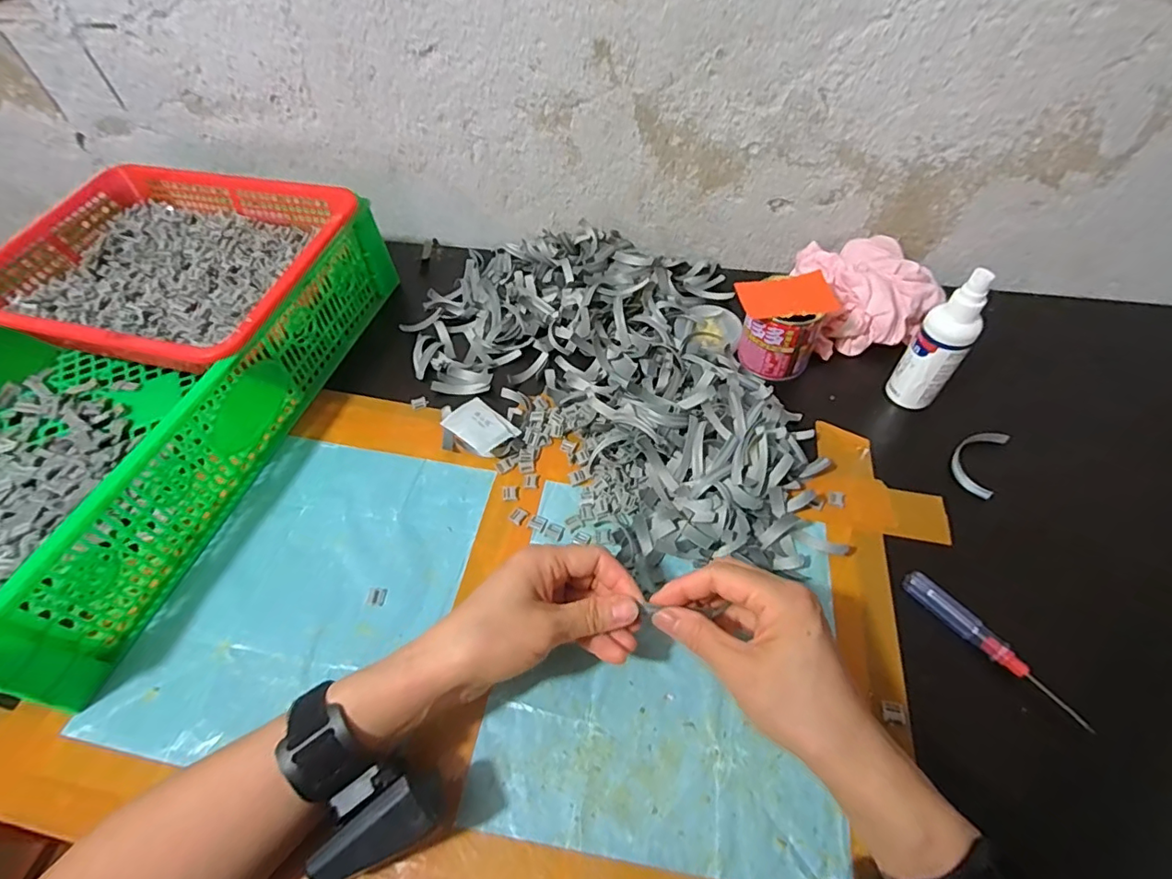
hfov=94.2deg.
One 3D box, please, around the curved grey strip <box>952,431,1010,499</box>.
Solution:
[{"bbox_3d":[0.321,0.016,0.447,0.032,0.012,0.069,27,58,22],"label":"curved grey strip"}]

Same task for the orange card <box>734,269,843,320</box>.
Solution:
[{"bbox_3d":[0.176,-0.125,0.475,0.079,0.006,0.049,-9,56,-4],"label":"orange card"}]

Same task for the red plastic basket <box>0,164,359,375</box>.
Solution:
[{"bbox_3d":[-0.383,-0.162,0.518,0.298,0.078,0.240,12,54,12],"label":"red plastic basket"}]

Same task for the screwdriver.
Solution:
[{"bbox_3d":[0.264,0.134,0.357,0.013,0.012,0.118,-31,57,-20],"label":"screwdriver"}]

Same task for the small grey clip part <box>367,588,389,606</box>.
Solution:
[{"bbox_3d":[-0.151,0.113,0.392,0.014,0.004,0.013,3,53,6],"label":"small grey clip part"}]

